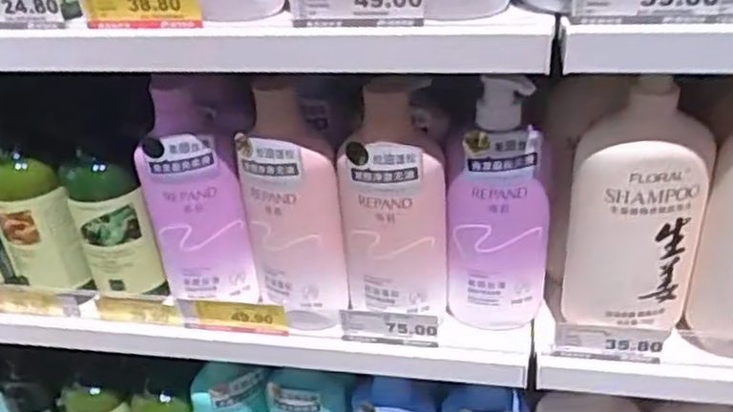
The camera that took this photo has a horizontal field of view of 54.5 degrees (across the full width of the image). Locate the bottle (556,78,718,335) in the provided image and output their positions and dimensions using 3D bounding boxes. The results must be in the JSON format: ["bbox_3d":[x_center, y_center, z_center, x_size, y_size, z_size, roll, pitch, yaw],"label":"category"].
[{"bbox_3d":[0.214,0.015,0.574,0.111,0.191,0.049,1,28,15],"label":"bottle"}]

